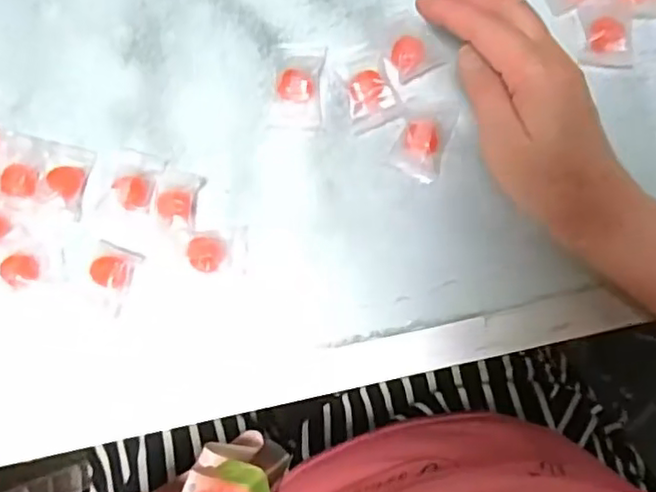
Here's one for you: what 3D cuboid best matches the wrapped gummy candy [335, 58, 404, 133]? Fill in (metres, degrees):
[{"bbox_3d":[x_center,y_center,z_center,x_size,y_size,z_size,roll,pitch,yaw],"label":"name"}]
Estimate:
[{"bbox_3d":[0.026,-0.093,0.391,0.033,0.012,0.039,-20,81,1],"label":"wrapped gummy candy"}]

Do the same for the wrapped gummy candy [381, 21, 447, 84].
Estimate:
[{"bbox_3d":[0.051,-0.120,0.394,0.031,0.009,0.035,-25,81,0],"label":"wrapped gummy candy"}]

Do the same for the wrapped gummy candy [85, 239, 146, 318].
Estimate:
[{"bbox_3d":[-0.132,0.017,0.384,0.031,0.009,0.036,21,84,6],"label":"wrapped gummy candy"}]

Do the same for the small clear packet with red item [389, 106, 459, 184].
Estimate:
[{"bbox_3d":[0.058,-0.064,0.385,0.029,0.014,0.046,19,83,6],"label":"small clear packet with red item"}]

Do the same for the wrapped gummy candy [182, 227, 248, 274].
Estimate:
[{"bbox_3d":[-0.067,0.003,0.385,0.036,0.009,0.026,-3,81,3],"label":"wrapped gummy candy"}]

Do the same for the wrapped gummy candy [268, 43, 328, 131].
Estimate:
[{"bbox_3d":[-0.018,-0.100,0.397,0.032,0.012,0.054,6,82,5],"label":"wrapped gummy candy"}]

